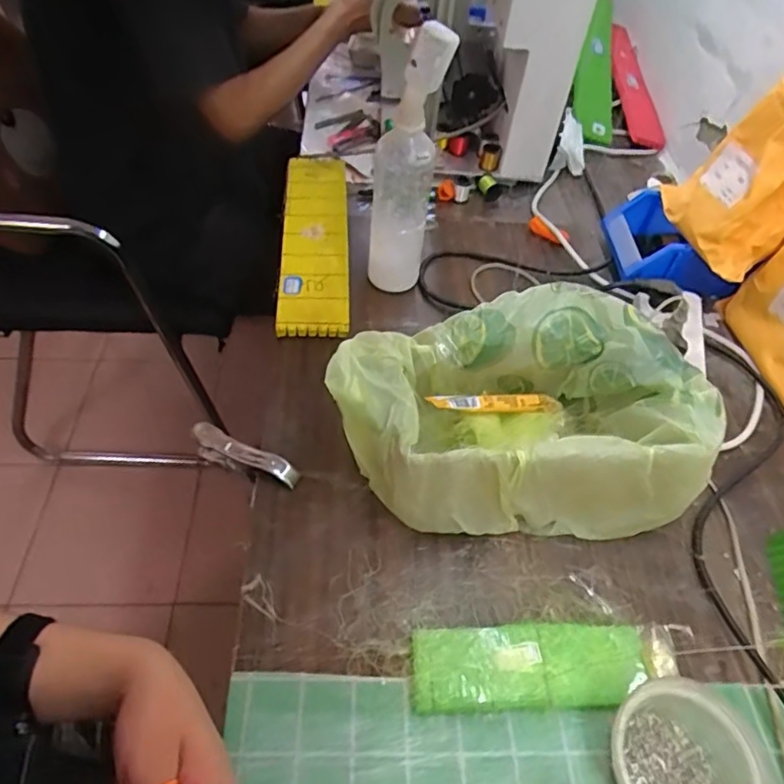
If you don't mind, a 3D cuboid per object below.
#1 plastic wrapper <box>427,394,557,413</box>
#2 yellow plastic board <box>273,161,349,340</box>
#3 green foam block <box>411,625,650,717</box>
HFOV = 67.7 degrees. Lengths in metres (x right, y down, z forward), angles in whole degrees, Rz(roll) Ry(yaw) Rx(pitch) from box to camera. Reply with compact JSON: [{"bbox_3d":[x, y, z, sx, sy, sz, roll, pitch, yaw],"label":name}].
[{"bbox_3d":[0.095,0.010,0.527,0.132,0.012,0.017,1,49,-25],"label":"plastic wrapper"},{"bbox_3d":[-0.101,-0.211,0.769,0.083,0.024,0.369,-1,51,-6],"label":"yellow plastic board"},{"bbox_3d":[0.102,0.207,0.441,0.174,0.015,0.059,1,51,-4],"label":"green foam block"}]

